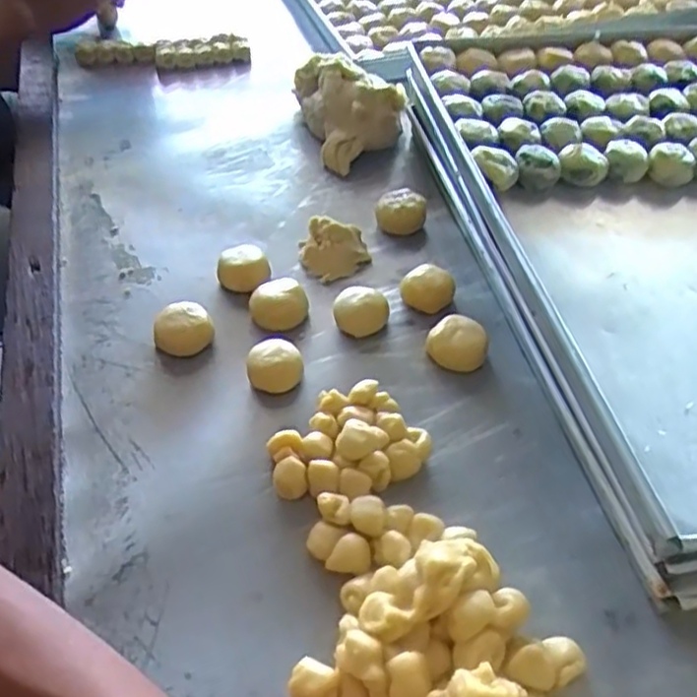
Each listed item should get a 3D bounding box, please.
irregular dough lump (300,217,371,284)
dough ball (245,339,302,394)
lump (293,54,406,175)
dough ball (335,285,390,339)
[{"bbox_3d":[-0.011,-0.079,0.544,0.052,0.033,0.041,1,47,1],"label":"irregular dough lump"},{"bbox_3d":[-0.049,0.012,0.465,0.035,0.022,0.033,-6,47,-6],"label":"dough ball"},{"bbox_3d":[0.001,-0.226,0.657,0.104,0.068,0.122,-3,47,-3],"label":"lump"},{"bbox_3d":[0.009,-0.024,0.499,0.037,0.022,0.033,5,47,4],"label":"dough ball"}]

